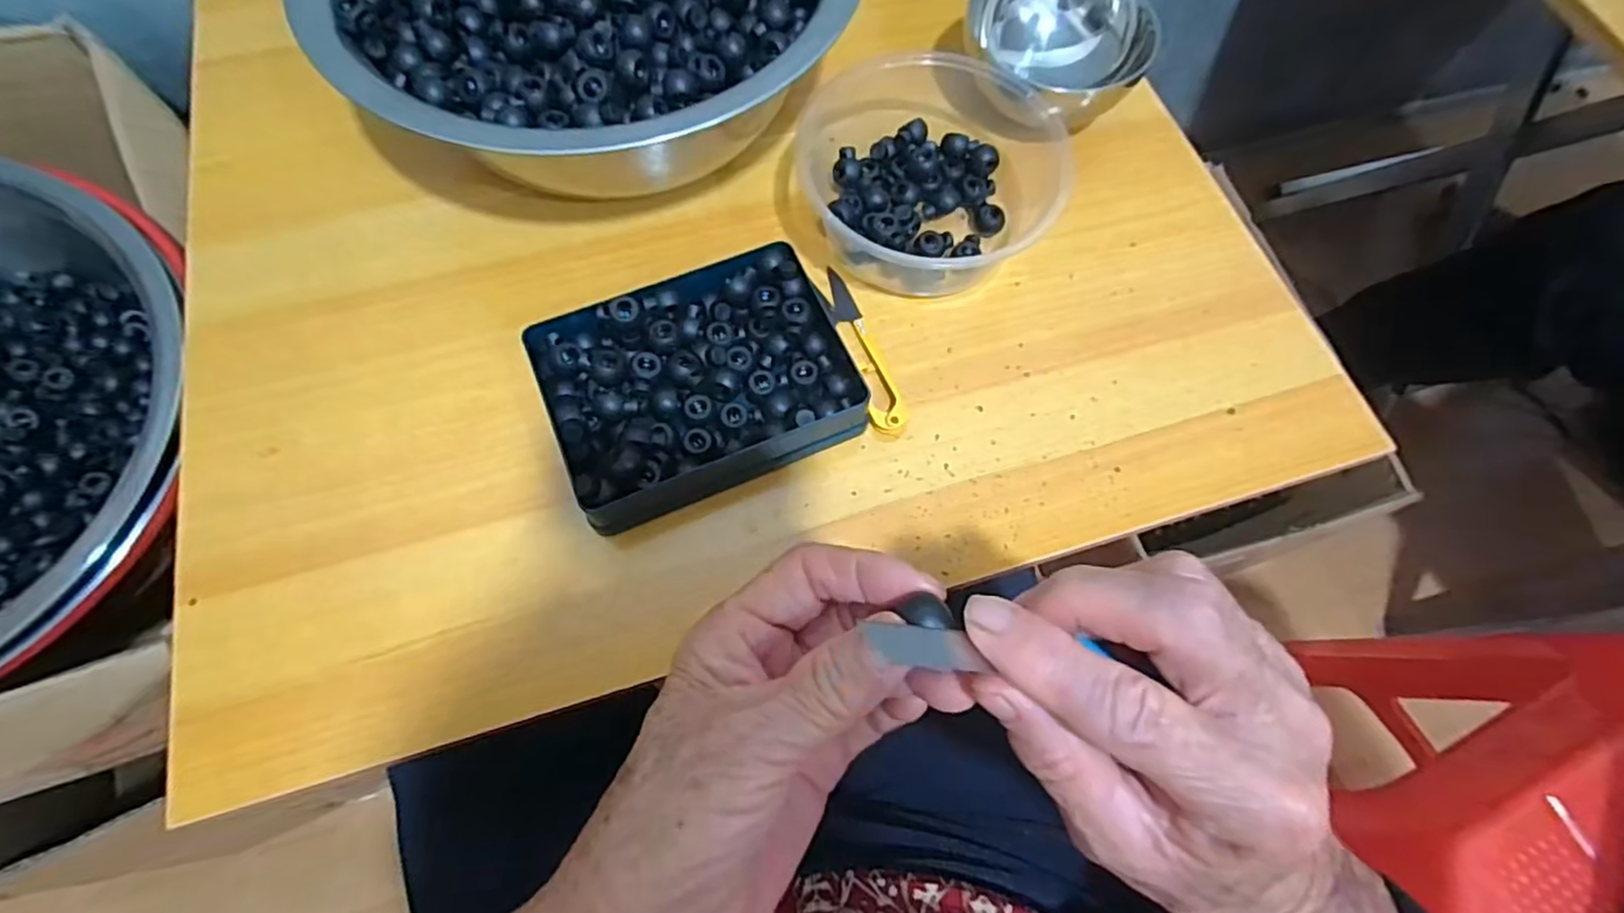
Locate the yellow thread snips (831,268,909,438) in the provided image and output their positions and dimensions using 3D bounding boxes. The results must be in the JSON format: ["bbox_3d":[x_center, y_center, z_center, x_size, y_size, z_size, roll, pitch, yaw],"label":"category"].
[{"bbox_3d":[0.025,-0.059,0.377,0.019,0.009,0.105,-17,70,-9],"label":"yellow thread snips"}]

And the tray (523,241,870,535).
[{"bbox_3d":[-0.055,-0.040,0.353,0.147,0.033,0.108,-22,71,-11],"label":"tray"}]

